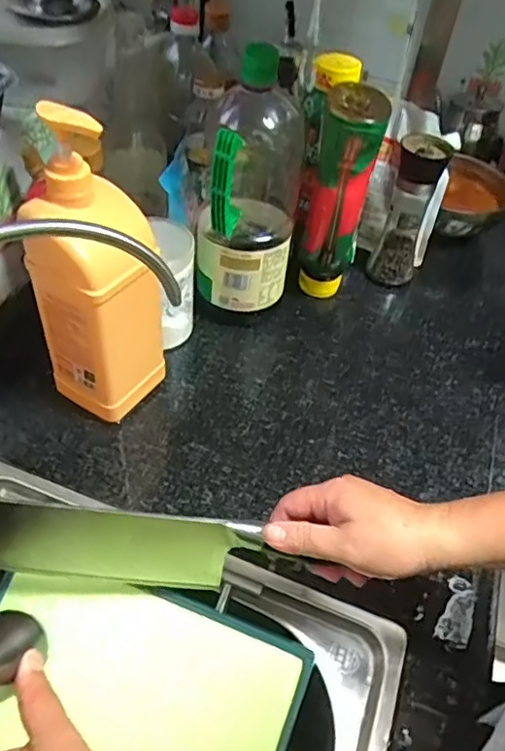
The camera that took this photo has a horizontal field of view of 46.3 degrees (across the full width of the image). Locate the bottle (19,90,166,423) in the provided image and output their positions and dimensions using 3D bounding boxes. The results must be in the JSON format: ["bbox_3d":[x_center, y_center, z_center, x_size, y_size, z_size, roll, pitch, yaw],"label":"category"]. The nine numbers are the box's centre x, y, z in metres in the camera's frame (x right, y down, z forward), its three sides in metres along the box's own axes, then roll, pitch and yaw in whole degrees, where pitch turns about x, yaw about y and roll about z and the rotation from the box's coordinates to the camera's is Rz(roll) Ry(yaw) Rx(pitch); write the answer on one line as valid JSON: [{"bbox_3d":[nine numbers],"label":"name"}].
[{"bbox_3d":[-0.136,-0.083,0.523,0.084,0.287,0.091,20,48,12],"label":"bottle"}]

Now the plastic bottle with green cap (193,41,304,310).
[{"bbox_3d":[-0.001,-0.200,0.623,0.099,0.262,0.092,9,47,1],"label":"plastic bottle with green cap"}]

